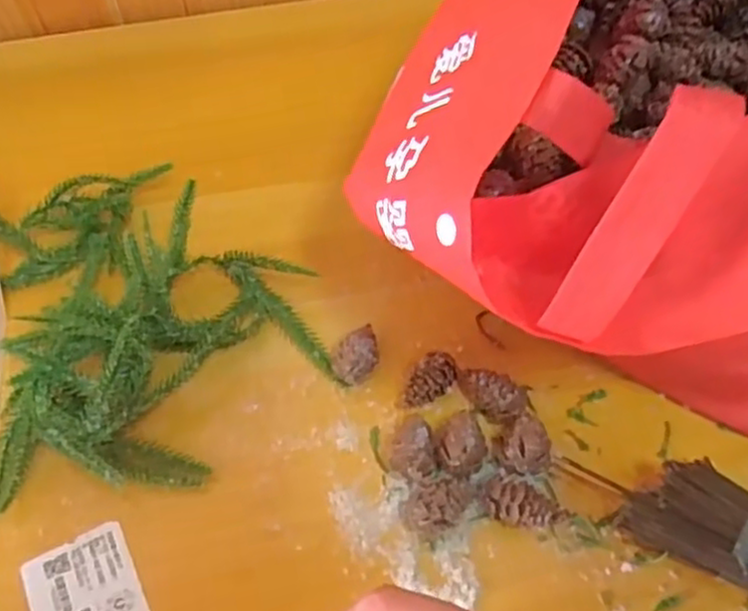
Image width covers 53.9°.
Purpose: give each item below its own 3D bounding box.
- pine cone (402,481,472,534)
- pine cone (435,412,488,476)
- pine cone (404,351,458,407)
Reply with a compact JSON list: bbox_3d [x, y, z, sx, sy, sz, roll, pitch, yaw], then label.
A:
[{"bbox_3d":[0.032,0.097,0.350,0.033,0.021,0.023,-10,57,-4],"label":"pine cone"},{"bbox_3d":[0.045,0.068,0.365,0.028,0.021,0.031,-17,57,-8],"label":"pine cone"},{"bbox_3d":[0.030,0.042,0.388,0.019,0.019,0.032,32,64,22],"label":"pine cone"}]

